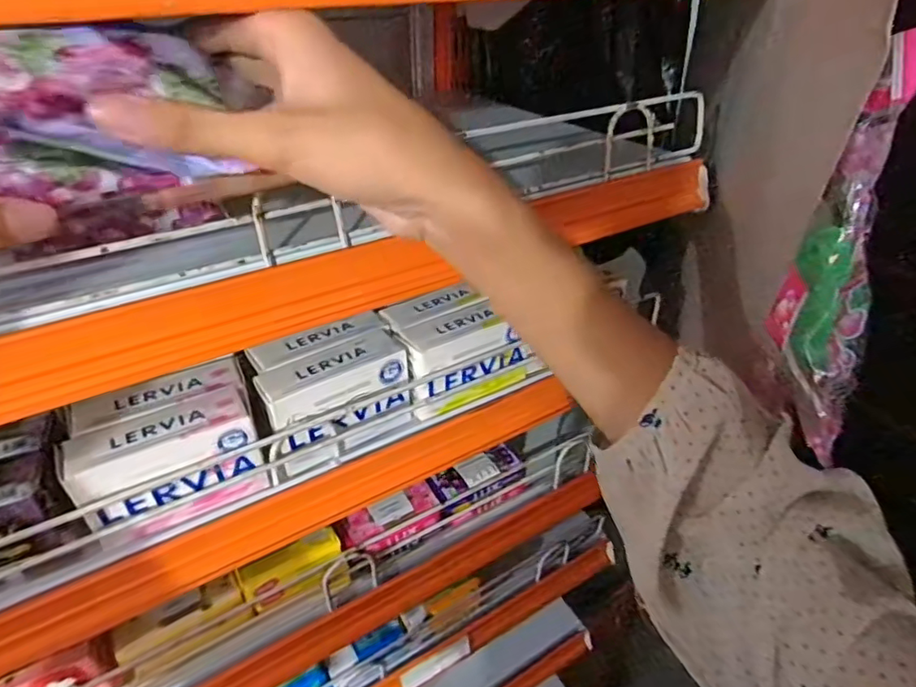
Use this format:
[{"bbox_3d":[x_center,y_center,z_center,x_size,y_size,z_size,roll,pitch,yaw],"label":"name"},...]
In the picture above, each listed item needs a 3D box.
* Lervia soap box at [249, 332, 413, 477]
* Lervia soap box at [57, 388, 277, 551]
[{"bbox_3d":[-0.078,0.038,0.377,0.095,0.062,0.035,-23,41,-29],"label":"Lervia soap box"},{"bbox_3d":[-0.167,0.072,0.330,0.093,0.062,0.034,-20,40,-25],"label":"Lervia soap box"}]

